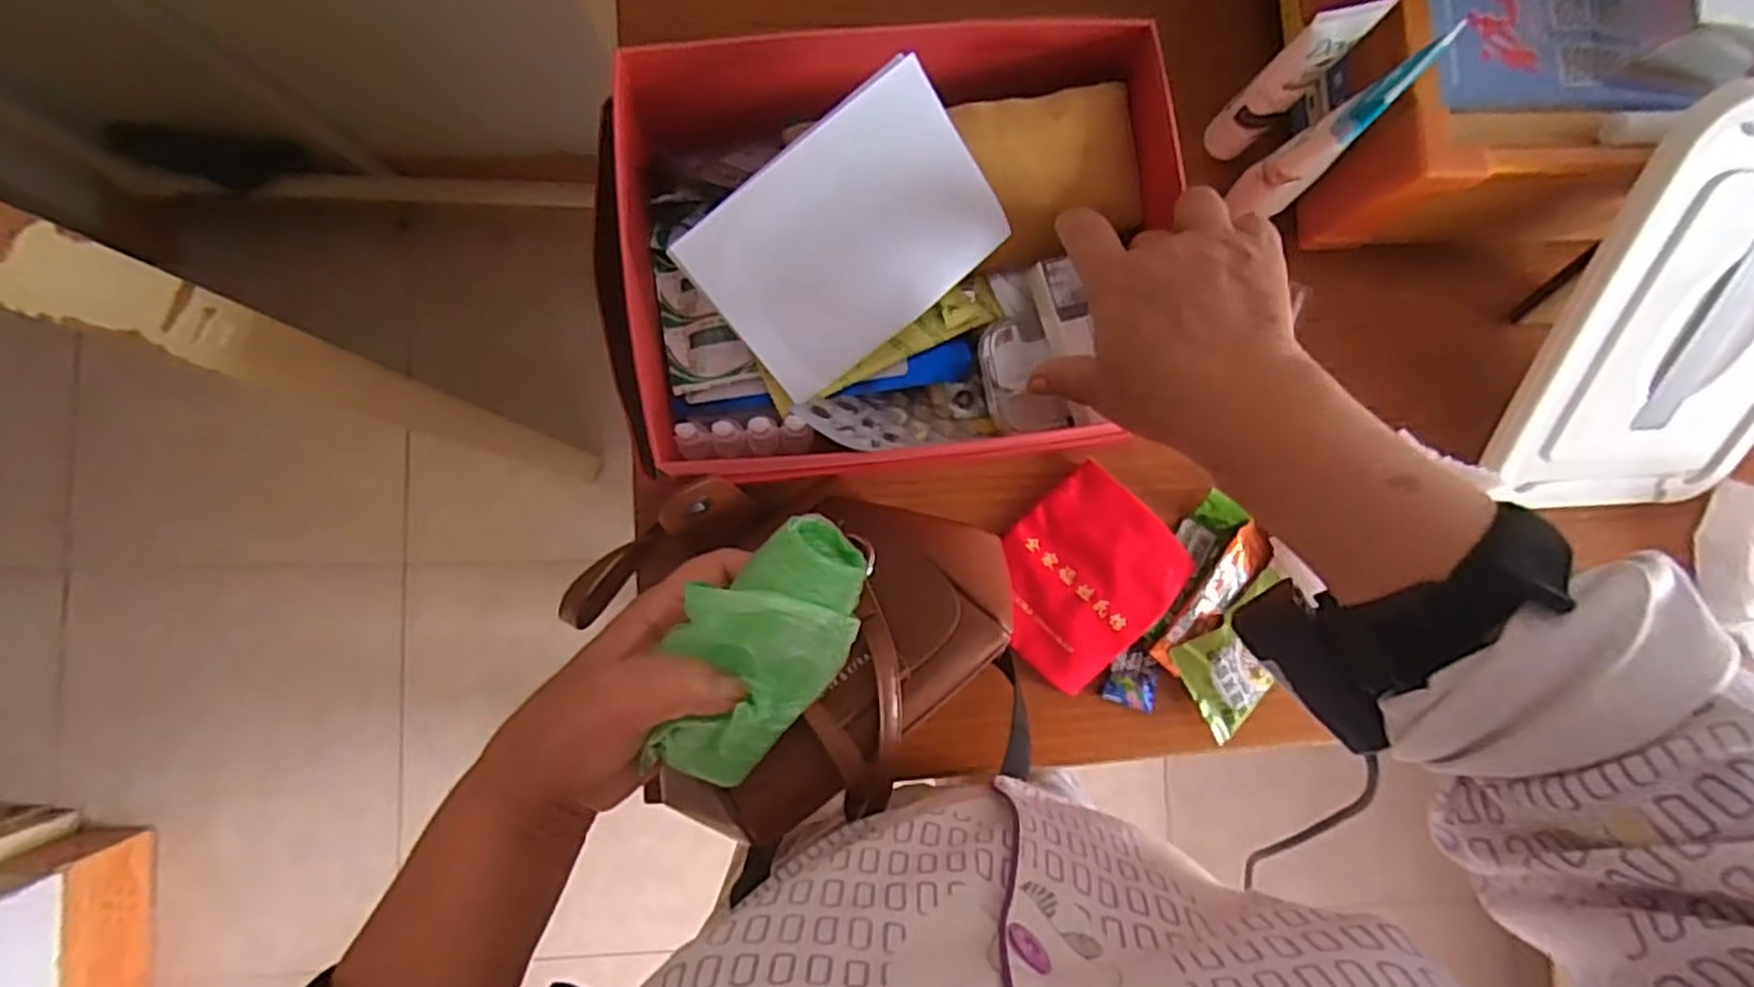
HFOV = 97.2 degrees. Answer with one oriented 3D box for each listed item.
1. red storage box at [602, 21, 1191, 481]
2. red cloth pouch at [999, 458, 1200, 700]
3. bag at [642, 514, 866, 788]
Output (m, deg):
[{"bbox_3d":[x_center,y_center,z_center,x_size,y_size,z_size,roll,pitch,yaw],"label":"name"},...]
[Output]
[{"bbox_3d":[0.015,-0.129,0.411,0.278,0.085,0.225,-4,87,-6],"label":"red storage box"},{"bbox_3d":[0.126,0.052,0.474,0.115,0.014,0.099,-42,91,-6],"label":"red cloth pouch"},{"bbox_3d":[-0.049,0.068,0.315,0.059,0.043,0.118,28,95,-3],"label":"bag"}]

